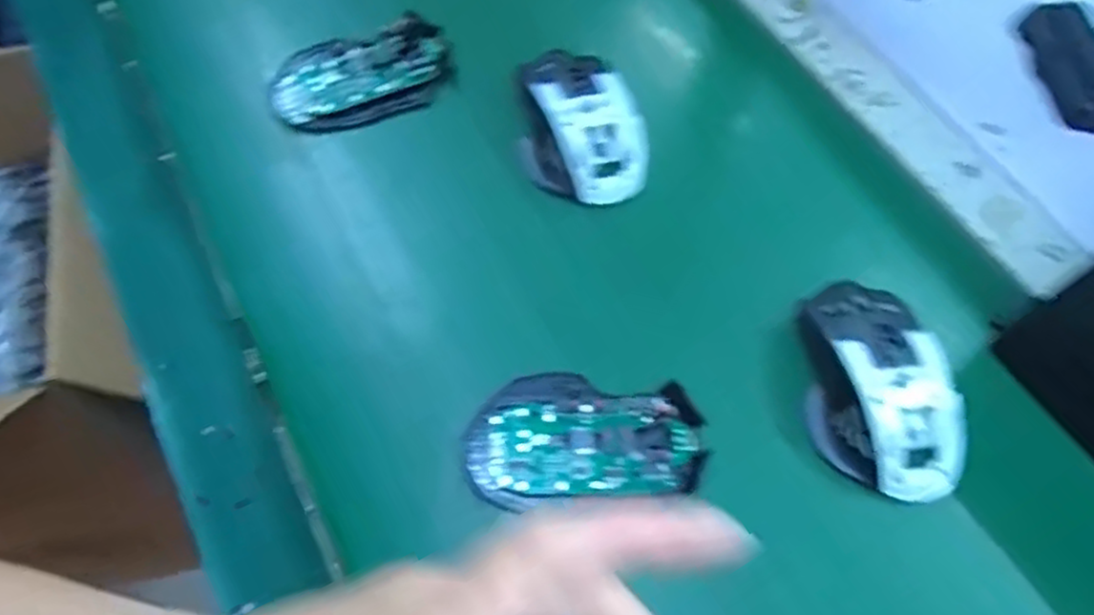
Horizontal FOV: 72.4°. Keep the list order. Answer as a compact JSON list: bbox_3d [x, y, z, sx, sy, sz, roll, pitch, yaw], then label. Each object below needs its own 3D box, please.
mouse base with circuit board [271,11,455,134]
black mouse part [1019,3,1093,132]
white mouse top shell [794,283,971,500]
[{"bbox_3d":[-0.118,-0.150,0.482,0.112,0.020,0.070,-13,62,-6],"label":"mouse base with circuit board"},{"bbox_3d":[0.353,-0.162,0.497,0.034,0.027,0.094,-8,61,-4],"label":"black mouse part"},{"bbox_3d":[0.166,0.040,0.375,0.067,0.034,0.107,-11,62,-6],"label":"white mouse top shell"}]

